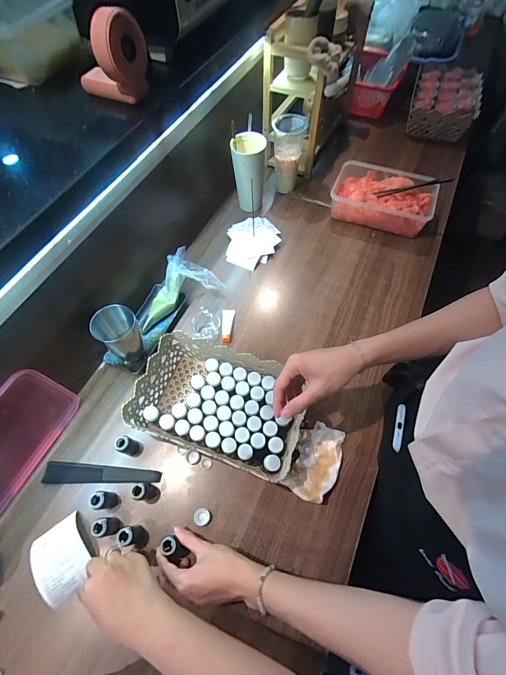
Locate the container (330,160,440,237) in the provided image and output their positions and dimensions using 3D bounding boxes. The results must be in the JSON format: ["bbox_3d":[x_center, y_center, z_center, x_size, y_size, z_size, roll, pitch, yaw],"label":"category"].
[{"bbox_3d":[0.334,-0.360,0.821,0.252,0.077,0.174,24,66,12],"label":"container"}]

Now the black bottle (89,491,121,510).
[{"bbox_3d":[-0.248,0.272,0.528,0.025,0.059,0.026,11,64,6],"label":"black bottle"}]

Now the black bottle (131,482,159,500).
[{"bbox_3d":[-0.180,0.258,0.531,0.024,0.064,0.025,0,63,0],"label":"black bottle"}]

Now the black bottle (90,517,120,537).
[{"bbox_3d":[-0.236,0.304,0.509,0.026,0.065,0.025,-5,63,-2],"label":"black bottle"}]

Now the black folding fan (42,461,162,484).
[{"bbox_3d":[-0.268,0.244,0.567,0.204,0.012,0.035,1,63,1],"label":"black folding fan"}]

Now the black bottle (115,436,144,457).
[{"bbox_3d":[-0.223,0.196,0.570,0.032,0.053,0.027,16,64,9],"label":"black bottle"}]

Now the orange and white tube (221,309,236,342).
[{"bbox_3d":[-0.058,-0.027,0.697,0.028,0.017,0.086,4,63,3],"label":"orange and white tube"}]

